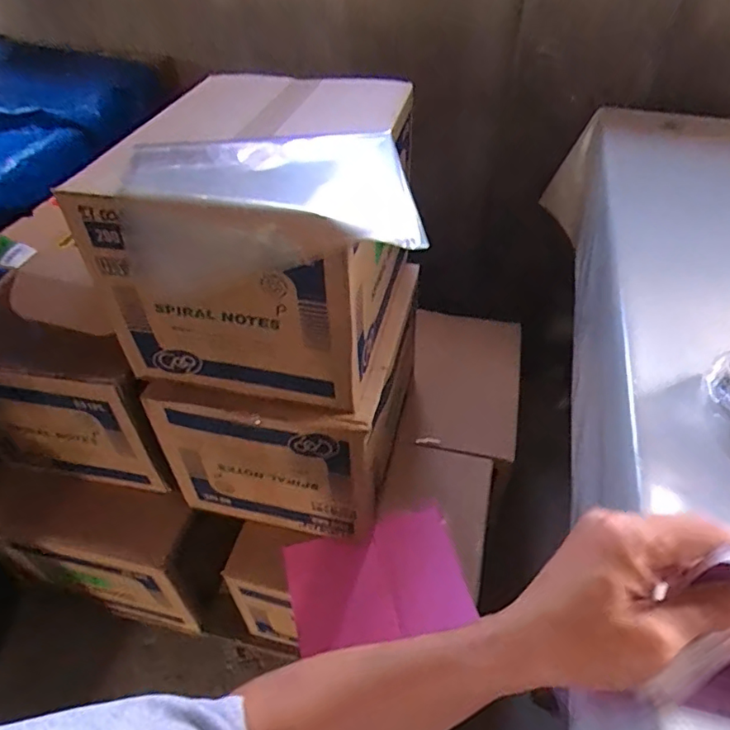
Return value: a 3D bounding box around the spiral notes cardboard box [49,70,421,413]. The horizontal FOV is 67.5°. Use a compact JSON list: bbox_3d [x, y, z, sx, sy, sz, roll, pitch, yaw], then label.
[{"bbox_3d":[-0.129,-0.196,0.794,0.353,0.292,0.398,11,46,11],"label":"spiral notes cardboard box"}]

